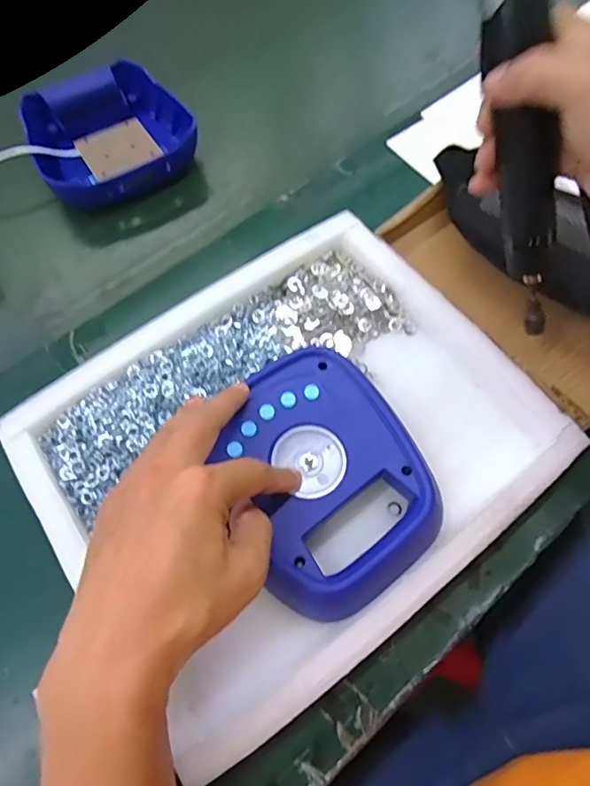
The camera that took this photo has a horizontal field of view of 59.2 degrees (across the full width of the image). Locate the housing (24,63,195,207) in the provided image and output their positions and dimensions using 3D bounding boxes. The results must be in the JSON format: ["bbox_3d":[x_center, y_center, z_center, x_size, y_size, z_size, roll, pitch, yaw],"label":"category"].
[{"bbox_3d":[-0.209,-0.286,0.576,0.165,0.043,0.169,-35,70,-14],"label":"housing"}]

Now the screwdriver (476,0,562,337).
[{"bbox_3d":[0.150,-0.167,0.343,0.031,0.272,0.035,-24,29,-10],"label":"screwdriver"}]

